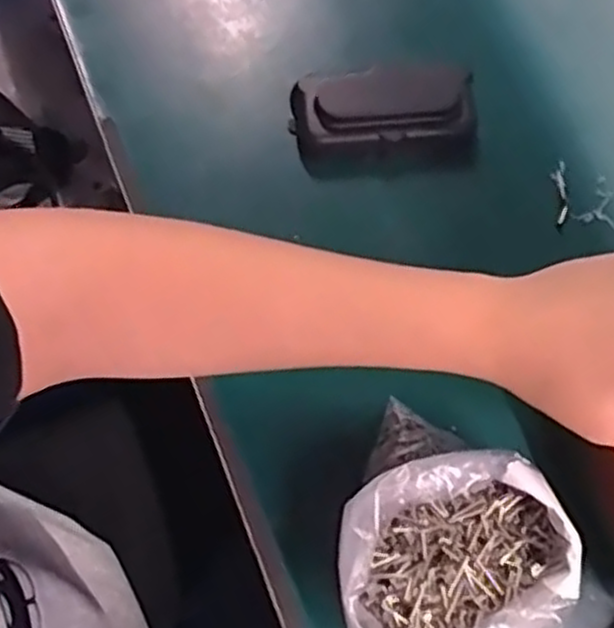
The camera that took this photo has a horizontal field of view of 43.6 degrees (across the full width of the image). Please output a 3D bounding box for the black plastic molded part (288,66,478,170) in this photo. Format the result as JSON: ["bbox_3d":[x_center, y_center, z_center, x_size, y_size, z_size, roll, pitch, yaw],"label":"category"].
[{"bbox_3d":[0.046,-0.117,0.458,0.108,0.034,0.050,-2,76,-2],"label":"black plastic molded part"}]

